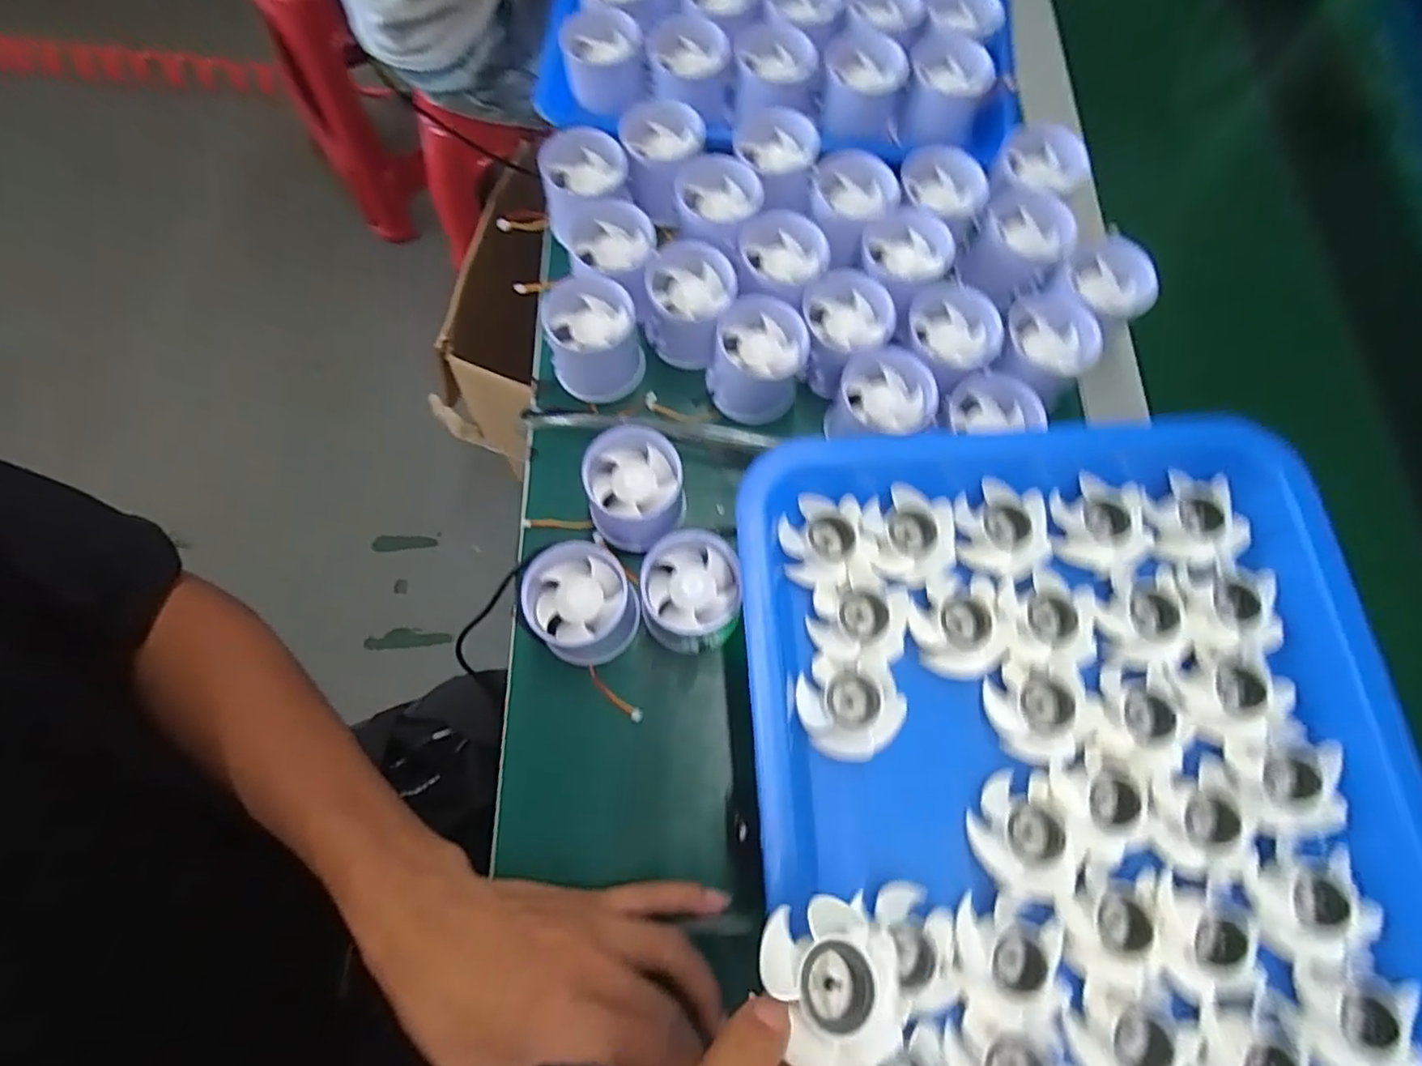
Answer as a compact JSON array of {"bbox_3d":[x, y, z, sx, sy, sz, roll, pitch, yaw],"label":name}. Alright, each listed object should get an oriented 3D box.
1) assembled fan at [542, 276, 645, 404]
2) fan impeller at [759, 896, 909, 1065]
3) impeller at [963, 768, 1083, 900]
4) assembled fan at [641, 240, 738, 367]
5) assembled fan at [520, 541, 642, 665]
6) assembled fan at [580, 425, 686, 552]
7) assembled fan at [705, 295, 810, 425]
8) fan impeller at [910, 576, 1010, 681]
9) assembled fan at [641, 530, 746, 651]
[{"bbox_3d":[-0.071,-0.115,0.394,0.054,0.053,0.058,0,73,-2],"label":"assembled fan"},{"bbox_3d":[0.036,0.133,0.191,0.038,0.018,0.039,-22,75,-8],"label":"fan impeller"},{"bbox_3d":[0.128,0.122,0.264,0.041,0.020,0.045,23,73,5],"label":"impeller"},{"bbox_3d":[-0.013,-0.139,0.397,0.050,0.047,0.052,0,73,-2],"label":"assembled fan"},{"bbox_3d":[-0.067,0.039,0.343,0.052,0.055,0.054,0,73,-2],"label":"assembled fan"},{"bbox_3d":[-0.042,-0.022,0.363,0.052,0.055,0.053,0,73,-2],"label":"assembled fan"},{"bbox_3d":[0.028,-0.102,0.392,0.052,0.056,0.054,0,73,-2],"label":"assembled fan"},{"bbox_3d":[0.111,0.042,0.291,0.040,0.014,0.044,0,73,-2],"label":"fan impeller"},{"bbox_3d":[-0.011,0.033,0.346,0.051,0.056,0.054,0,73,-2],"label":"assembled fan"}]

